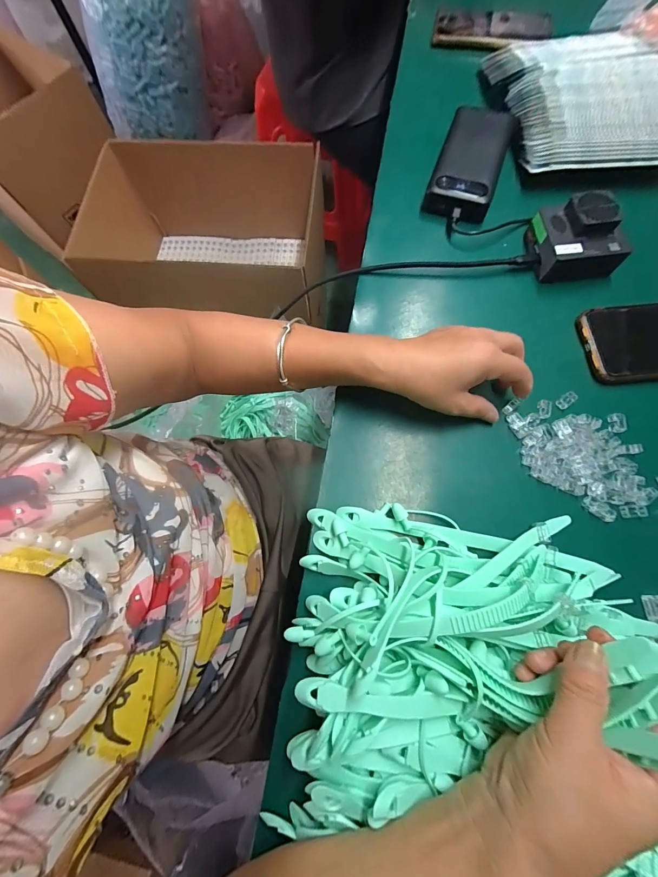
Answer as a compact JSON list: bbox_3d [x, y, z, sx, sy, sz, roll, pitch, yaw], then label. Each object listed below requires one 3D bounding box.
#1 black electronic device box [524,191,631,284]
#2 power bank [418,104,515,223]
[{"bbox_3d":[0.257,-0.206,0.340,0.079,0.044,0.064,0,75,4],"label":"black electronic device box"},{"bbox_3d":[0.165,-0.323,0.389,0.071,0.028,0.149,19,77,9],"label":"power bank"}]

